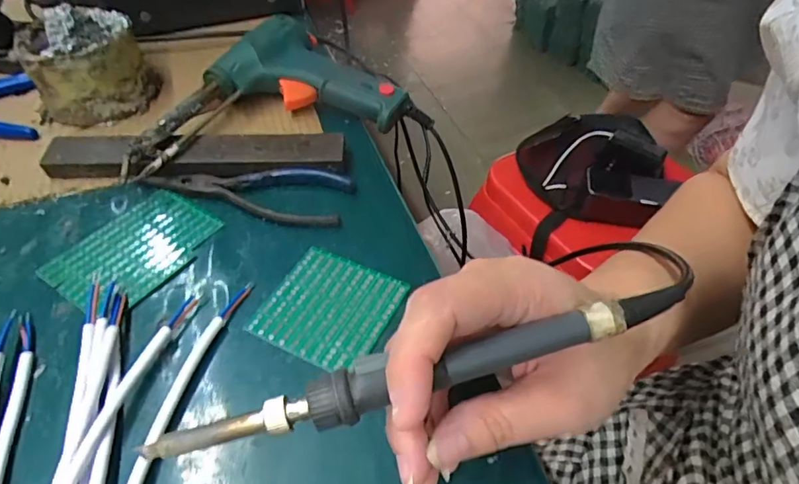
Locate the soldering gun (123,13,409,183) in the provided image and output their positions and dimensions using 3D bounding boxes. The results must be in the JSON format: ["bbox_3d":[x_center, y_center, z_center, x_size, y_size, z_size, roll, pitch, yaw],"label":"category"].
[{"bbox_3d":[-0.112,-0.118,0.398,0.210,0.052,0.116,-20,50,-18],"label":"soldering gun"}]

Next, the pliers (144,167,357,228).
[{"bbox_3d":[-0.106,-0.037,0.352,0.141,0.010,0.048,9,48,8],"label":"pliers"}]

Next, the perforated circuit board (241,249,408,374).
[{"bbox_3d":[-0.040,0.037,0.291,0.070,0.004,0.067,19,52,19],"label":"perforated circuit board"}]

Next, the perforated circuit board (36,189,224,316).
[{"bbox_3d":[-0.167,0.003,0.323,0.071,0.004,0.093,29,53,24],"label":"perforated circuit board"}]

